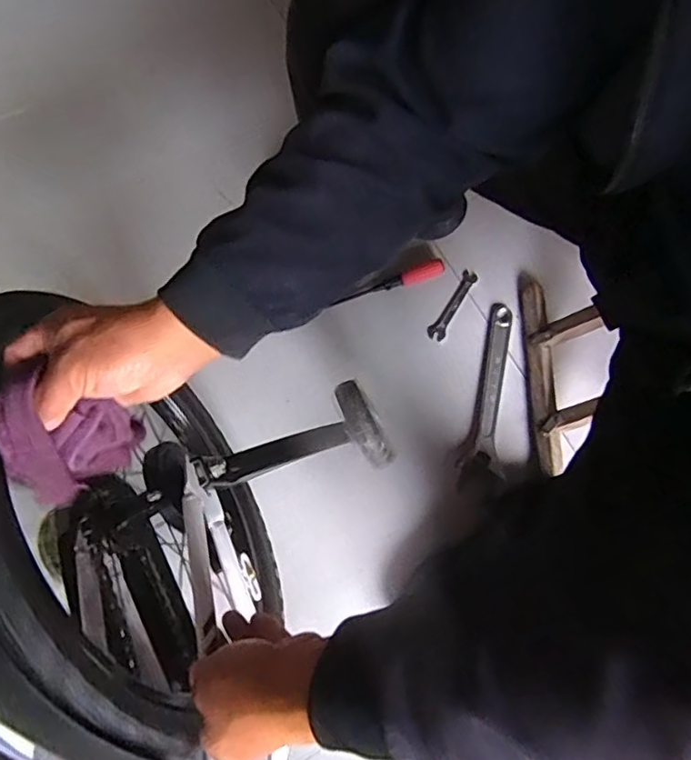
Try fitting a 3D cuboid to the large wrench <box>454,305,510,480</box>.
[{"bbox_3d":[0.211,0.008,0.833,0.061,0.011,0.247,12,78,2],"label":"large wrench"}]

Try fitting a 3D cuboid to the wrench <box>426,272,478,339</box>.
[{"bbox_3d":[0.159,-0.113,0.864,0.025,0.004,0.119,29,79,5],"label":"wrench"}]

